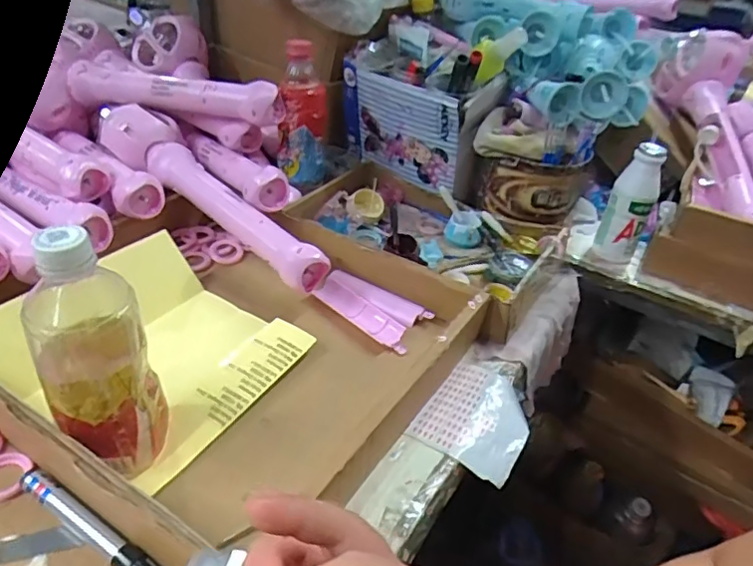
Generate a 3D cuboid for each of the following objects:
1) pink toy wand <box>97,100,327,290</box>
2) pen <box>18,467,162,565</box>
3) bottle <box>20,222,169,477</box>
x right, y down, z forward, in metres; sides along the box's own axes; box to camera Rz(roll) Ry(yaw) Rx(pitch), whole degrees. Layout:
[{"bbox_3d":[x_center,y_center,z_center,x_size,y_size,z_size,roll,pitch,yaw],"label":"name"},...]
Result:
[{"bbox_3d":[-0.186,-0.103,0.610,0.338,0.078,0.075,33,44,30],"label":"pink toy wand"},{"bbox_3d":[-0.184,0.160,0.368,0.138,0.012,0.016,24,40,22],"label":"pen"},{"bbox_3d":[-0.190,0.045,0.383,0.070,0.182,0.090,-14,41,-25],"label":"bottle"}]

